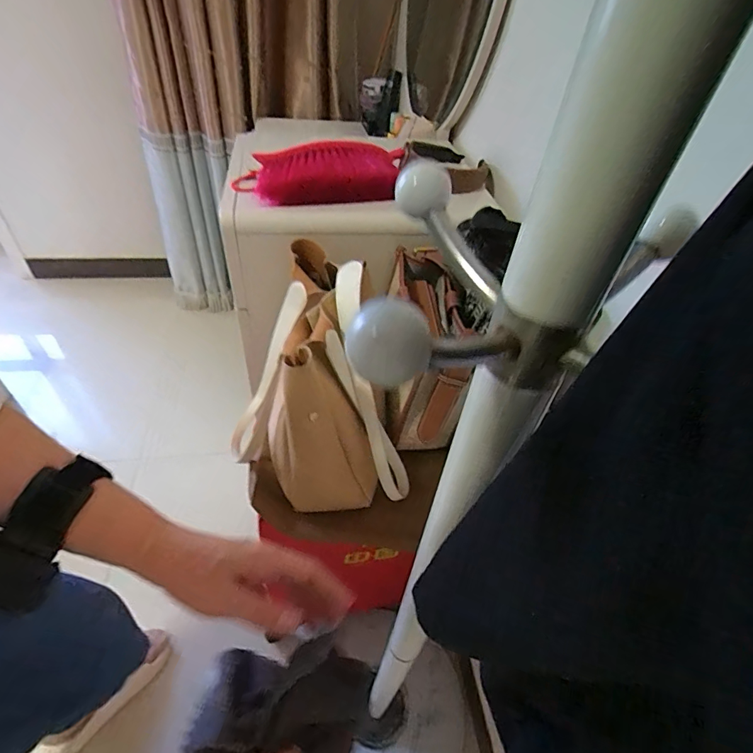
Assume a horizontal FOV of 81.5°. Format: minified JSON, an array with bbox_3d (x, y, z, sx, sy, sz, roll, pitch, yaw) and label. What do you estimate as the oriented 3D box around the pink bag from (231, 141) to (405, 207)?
[{"bbox_3d":[-0.074,-0.299,0.635,0.253,0.064,0.117,-2,46,-8],"label":"pink bag"}]

